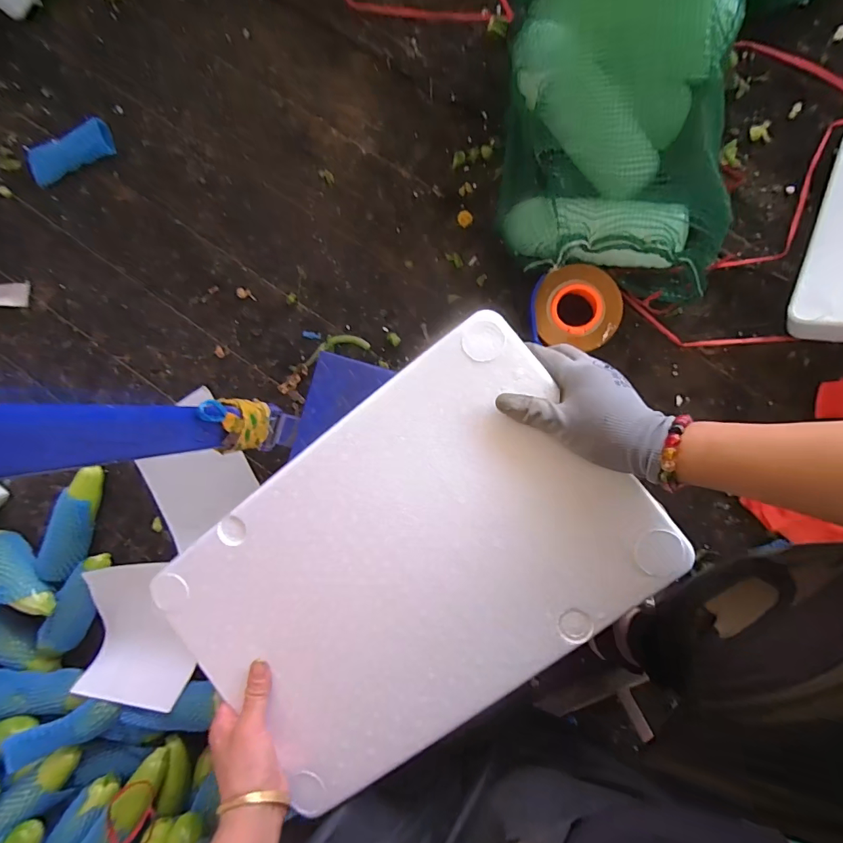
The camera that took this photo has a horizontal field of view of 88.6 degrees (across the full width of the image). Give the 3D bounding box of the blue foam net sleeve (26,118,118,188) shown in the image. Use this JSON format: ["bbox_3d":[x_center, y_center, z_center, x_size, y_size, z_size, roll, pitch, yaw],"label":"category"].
[{"bbox_3d":[-0.672,-0.512,0.824,0.183,0.014,0.079,-15,89,10],"label":"blue foam net sleeve"}]

